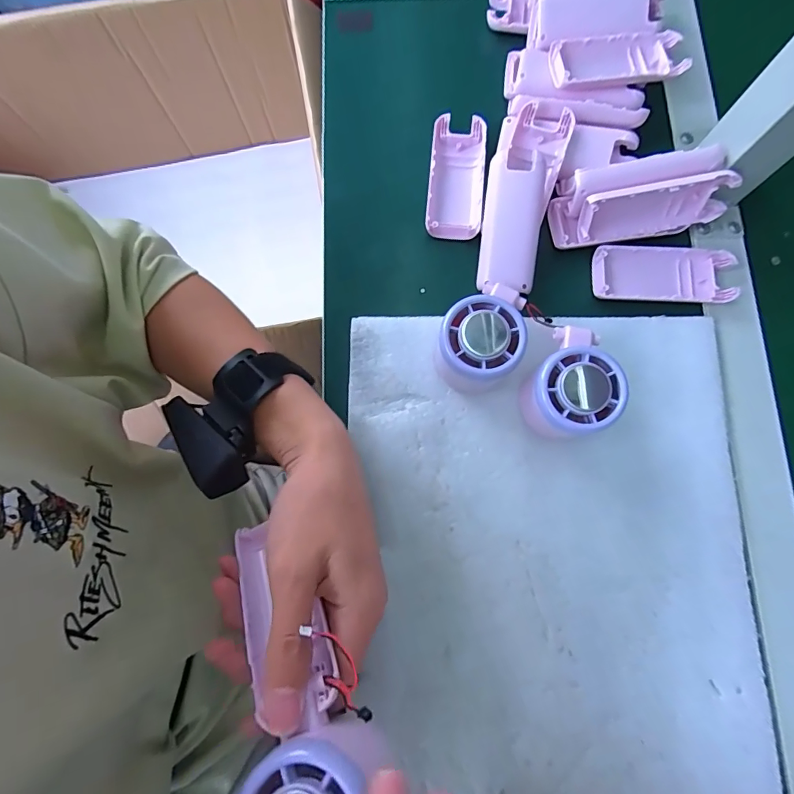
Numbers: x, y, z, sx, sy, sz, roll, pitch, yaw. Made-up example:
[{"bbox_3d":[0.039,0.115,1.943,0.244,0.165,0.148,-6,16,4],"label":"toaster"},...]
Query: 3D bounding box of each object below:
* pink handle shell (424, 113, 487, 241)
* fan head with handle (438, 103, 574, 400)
[{"bbox_3d":[0.048,-0.178,0.370,0.045,0.016,0.105,5,79,2],"label":"pink handle shell"},{"bbox_3d":[0.082,-0.119,0.330,0.055,0.055,0.233,16,79,4],"label":"fan head with handle"}]

